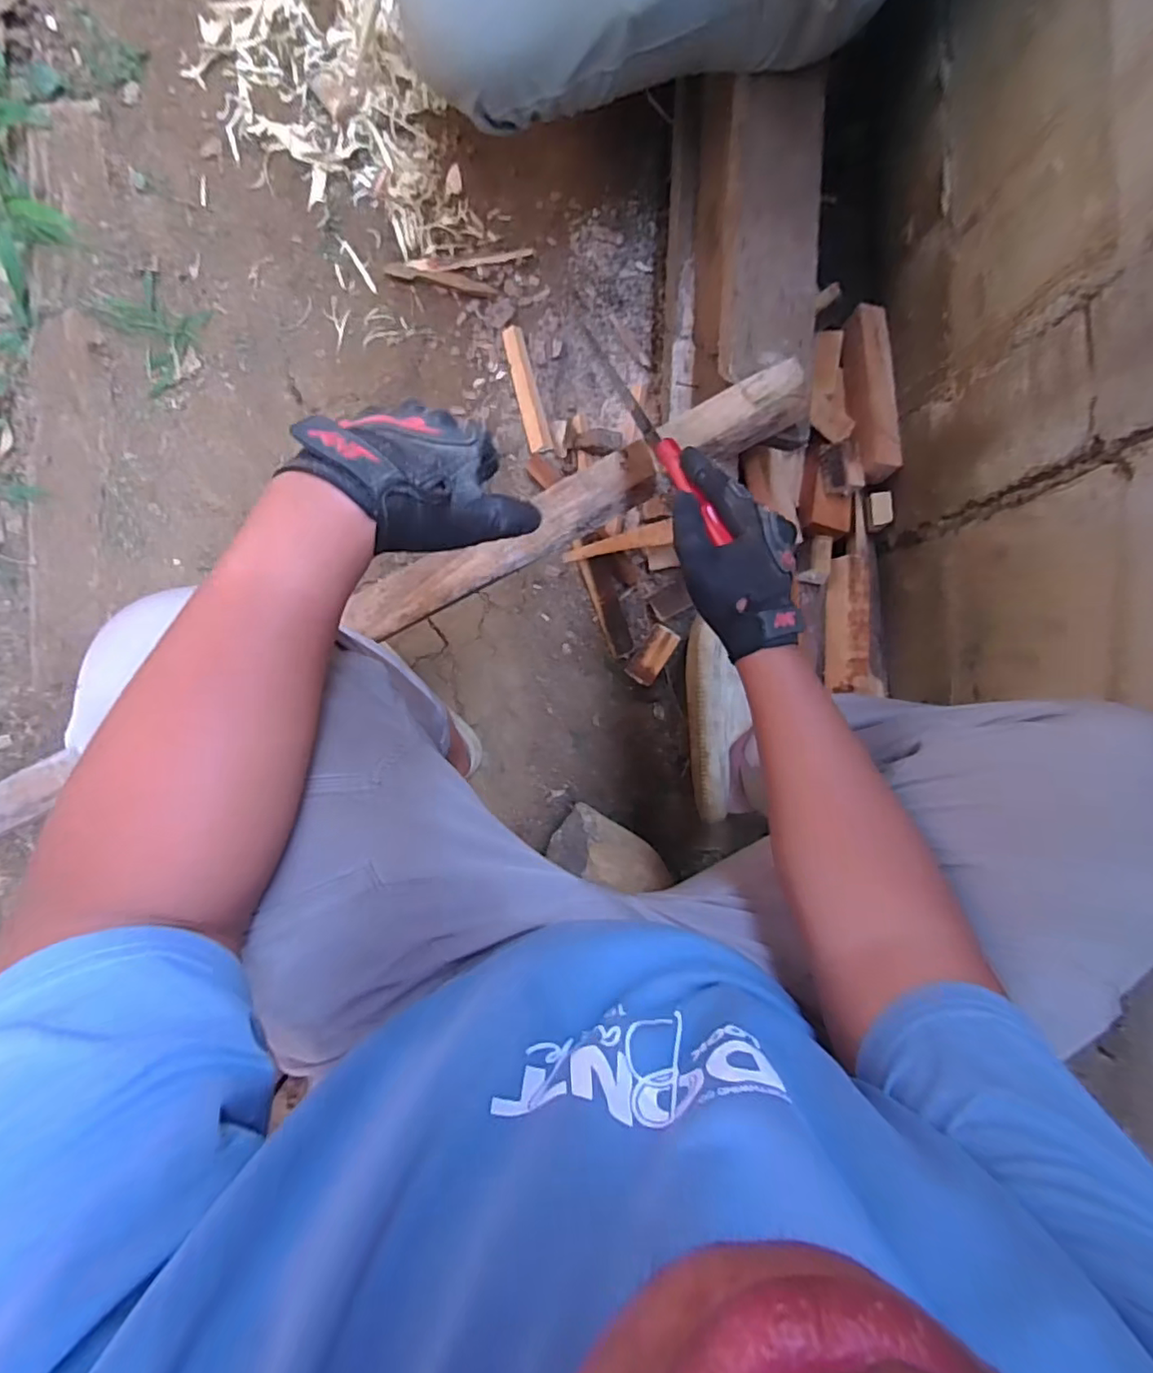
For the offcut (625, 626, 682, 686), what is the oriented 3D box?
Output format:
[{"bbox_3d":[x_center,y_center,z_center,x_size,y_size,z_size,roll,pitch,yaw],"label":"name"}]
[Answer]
[{"bbox_3d":[0.108,-0.045,0.862,0.040,0.028,0.084,35,91,-2],"label":"offcut"}]

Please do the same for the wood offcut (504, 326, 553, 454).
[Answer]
[{"bbox_3d":[-0.072,-0.426,0.860,0.032,0.014,0.182,-15,92,-1],"label":"wood offcut"}]

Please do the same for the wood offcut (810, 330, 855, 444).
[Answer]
[{"bbox_3d":[0.341,-0.407,0.812,0.048,0.019,0.170,2,78,-1],"label":"wood offcut"}]

